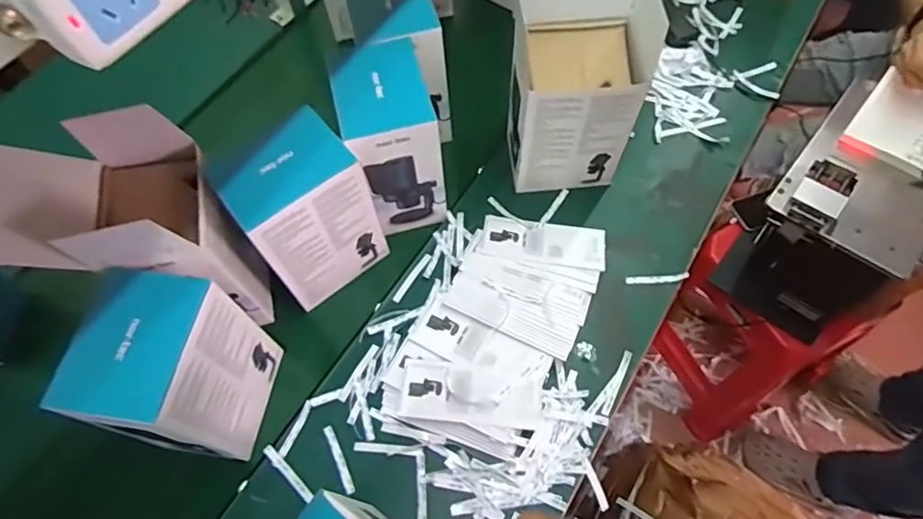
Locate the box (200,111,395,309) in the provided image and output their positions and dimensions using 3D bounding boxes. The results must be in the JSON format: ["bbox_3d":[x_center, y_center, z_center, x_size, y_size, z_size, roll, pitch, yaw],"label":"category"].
[{"bbox_3d":[-0.200,-0.051,0.724,0.146,0.239,0.094,-37,67,-17],"label":"box"}]

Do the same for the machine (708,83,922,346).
[{"bbox_3d":[0.656,-0.057,0.980,0.225,0.336,0.321,37,69,19],"label":"machine"}]

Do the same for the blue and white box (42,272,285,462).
[{"bbox_3d":[-0.320,0.131,0.629,0.121,0.221,0.155,8,62,6],"label":"blue and white box"}]

